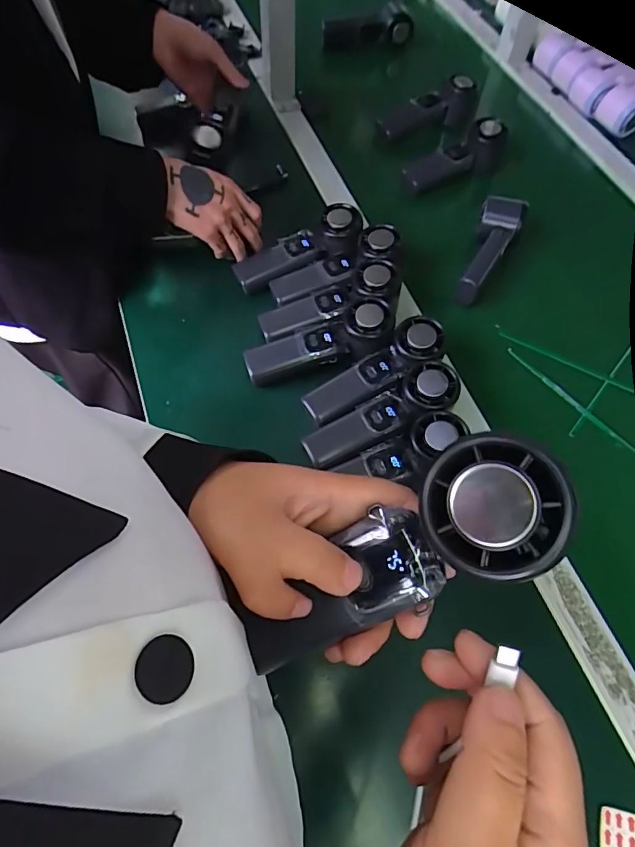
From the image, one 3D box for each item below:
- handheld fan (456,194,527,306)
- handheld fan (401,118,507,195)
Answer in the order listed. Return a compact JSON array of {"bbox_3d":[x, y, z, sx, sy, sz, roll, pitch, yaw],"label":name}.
[{"bbox_3d":[0.214,-0.222,0.597,0.051,0.040,0.162,25,65,11],"label":"handheld fan"},{"bbox_3d":[0.195,-0.388,0.685,0.171,0.070,0.042,-30,67,-16],"label":"handheld fan"}]

